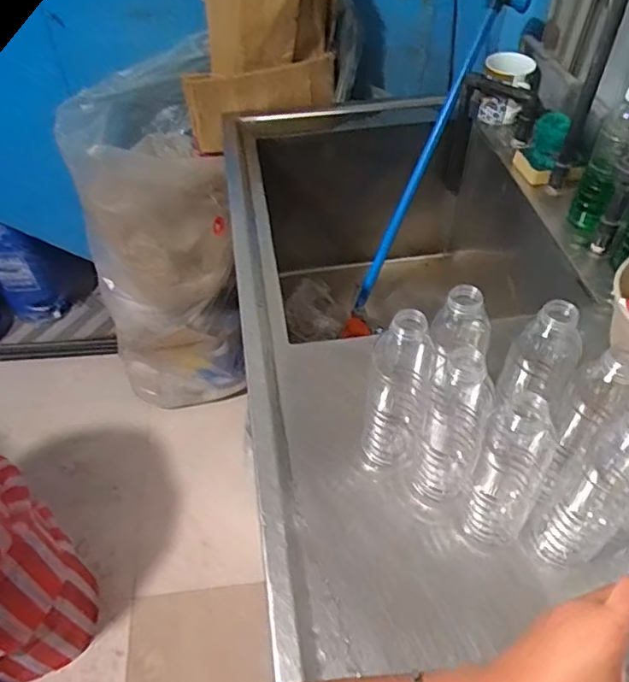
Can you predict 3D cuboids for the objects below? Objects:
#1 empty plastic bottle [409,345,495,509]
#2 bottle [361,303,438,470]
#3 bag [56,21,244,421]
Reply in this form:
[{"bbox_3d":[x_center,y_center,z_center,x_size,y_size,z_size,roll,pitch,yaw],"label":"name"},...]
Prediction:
[{"bbox_3d":[0.128,0.085,0.529,0.059,0.207,0.055,20,53,17],"label":"empty plastic bottle"},{"bbox_3d":[0.085,0.051,0.558,0.059,0.203,0.061,12,51,10],"label":"bottle"},{"bbox_3d":[-0.377,-0.208,1.431,0.345,0.854,0.427,-10,51,-8],"label":"bag"}]

